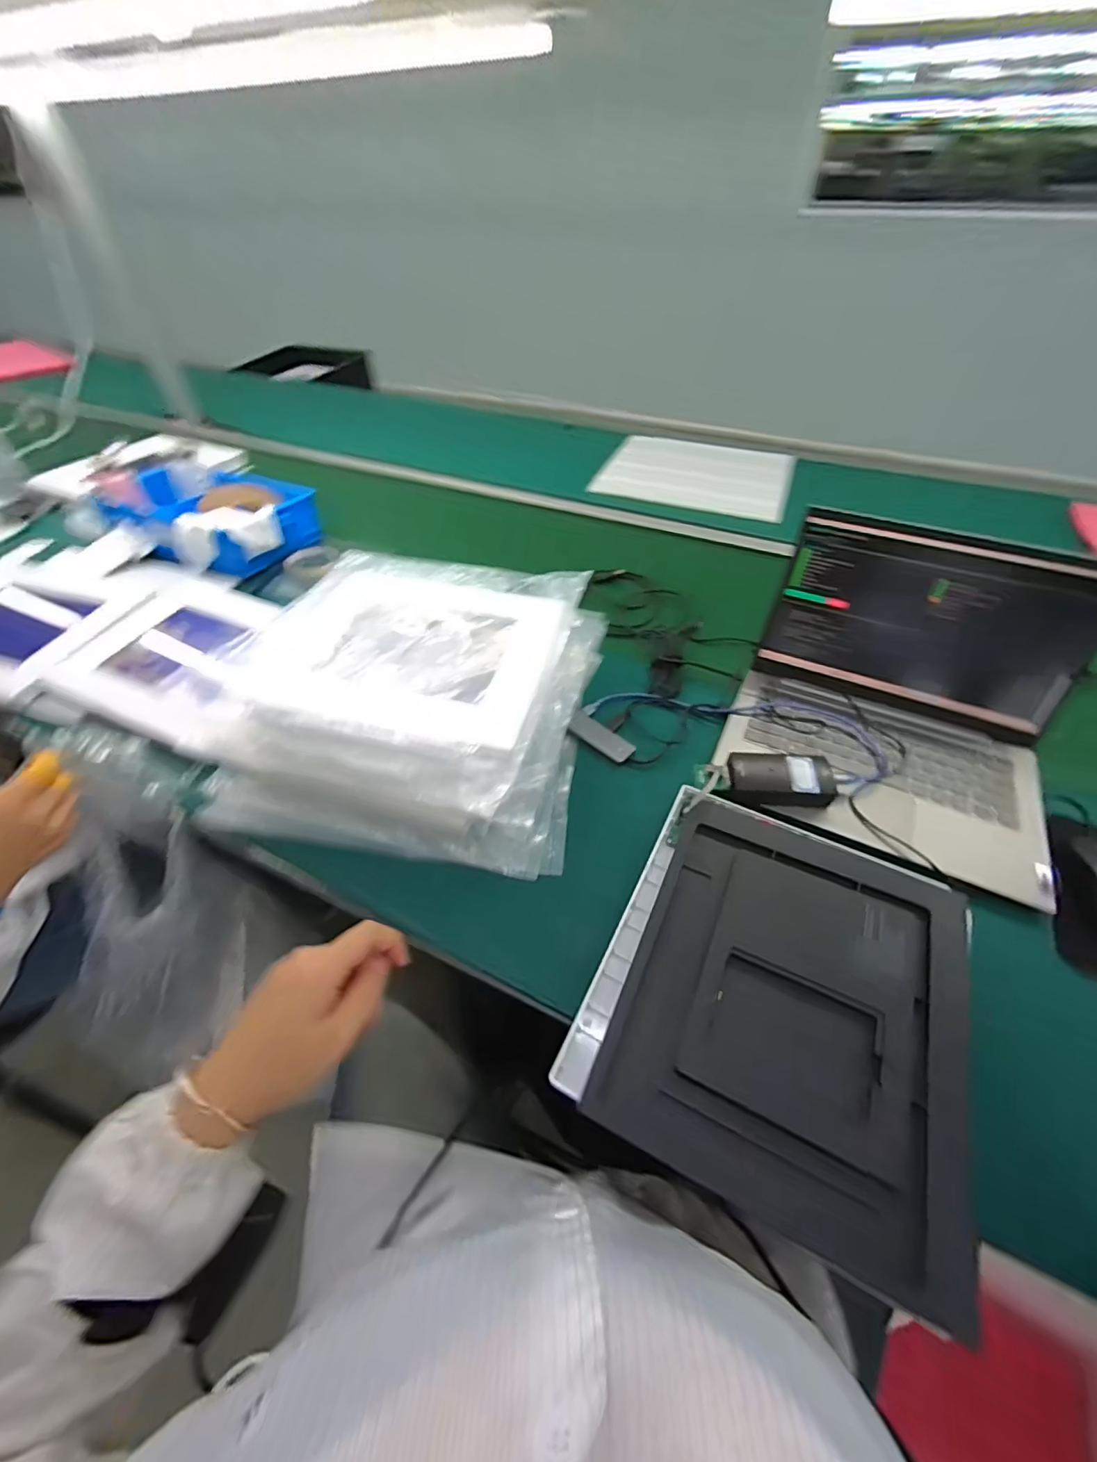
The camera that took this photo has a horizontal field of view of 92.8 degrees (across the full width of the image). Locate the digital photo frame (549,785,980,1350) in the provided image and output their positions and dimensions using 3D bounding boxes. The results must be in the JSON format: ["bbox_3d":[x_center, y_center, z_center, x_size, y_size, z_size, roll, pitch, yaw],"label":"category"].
[{"bbox_3d":[0.194,0.205,0.433,0.270,0.022,0.313,20,50,21],"label":"digital photo frame"}]

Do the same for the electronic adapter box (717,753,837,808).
[{"bbox_3d":[0.246,0.053,0.563,0.118,0.029,0.057,-1,46,3],"label":"electronic adapter box"}]

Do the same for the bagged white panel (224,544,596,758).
[{"bbox_3d":[-0.164,-0.113,0.615,0.367,0.019,0.300,12,53,15],"label":"bagged white panel"}]

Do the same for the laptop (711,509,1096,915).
[{"bbox_3d":[0.385,-0.047,0.559,0.322,0.168,0.281,19,50,21],"label":"laptop"}]

